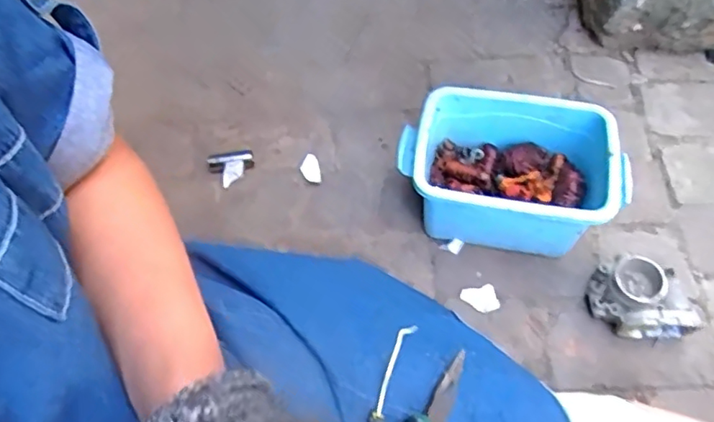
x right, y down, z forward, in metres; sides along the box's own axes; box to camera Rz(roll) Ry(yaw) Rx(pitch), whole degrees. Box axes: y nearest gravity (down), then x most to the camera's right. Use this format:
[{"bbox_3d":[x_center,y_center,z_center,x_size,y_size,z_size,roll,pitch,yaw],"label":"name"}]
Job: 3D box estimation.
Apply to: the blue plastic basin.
[{"bbox_3d":[0.217,-0.049,0.822,0.306,0.167,0.187,11,63,9],"label":"blue plastic basin"}]

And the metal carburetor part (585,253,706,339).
[{"bbox_3d":[0.397,0.126,0.766,0.144,0.065,0.101,23,66,15],"label":"metal carburetor part"}]

